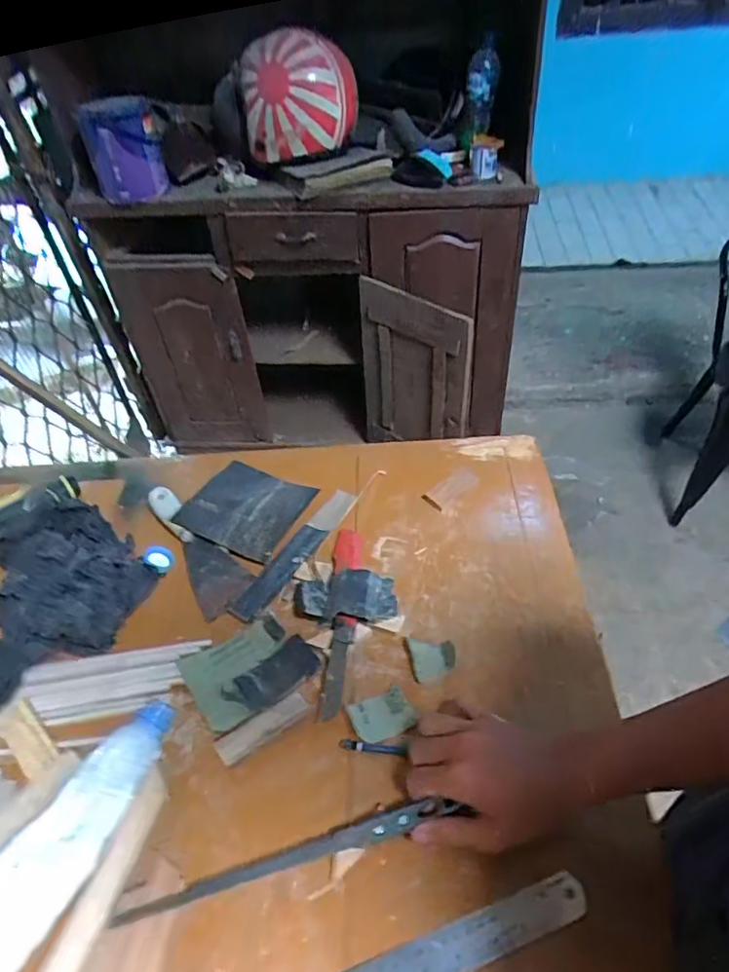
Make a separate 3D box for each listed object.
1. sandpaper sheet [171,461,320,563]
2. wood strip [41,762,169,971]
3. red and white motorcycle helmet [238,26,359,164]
[{"bbox_3d":[-0.150,0.024,0.719,0.132,0.020,0.128,16,49,18],"label":"sandpaper sheet"},{"bbox_3d":[-0.218,0.348,0.405,0.030,0.013,0.276,11,47,14],"label":"wood strip"},{"bbox_3d":[-0.126,-0.772,1.133,0.228,0.217,0.202,-10,48,-3],"label":"red and white motorcycle helmet"}]

